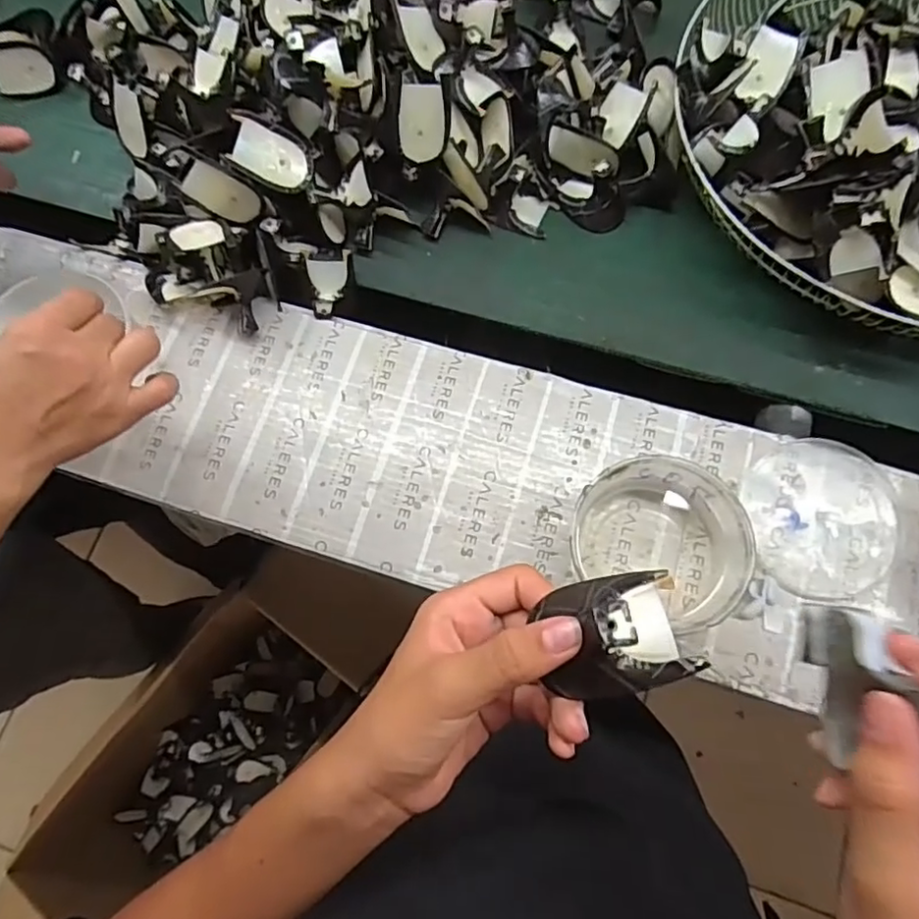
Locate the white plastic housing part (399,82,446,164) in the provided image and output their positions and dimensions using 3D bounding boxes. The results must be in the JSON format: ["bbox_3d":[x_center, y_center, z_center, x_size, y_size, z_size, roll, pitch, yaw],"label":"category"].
[{"bbox_3d":[-0.032,-0.287,0.521,0.038,0.059,0.006,7,36,4],"label":"white plastic housing part"}]

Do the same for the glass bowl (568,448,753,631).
[{"bbox_3d":[0.138,0.061,0.426,0.107,0.059,0.111,-1,72,2],"label":"glass bowl"}]

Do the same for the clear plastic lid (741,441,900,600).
[{"bbox_3d":[0.272,0.043,0.456,0.106,0.005,0.116,-1,72,2],"label":"clear plastic lid"}]

